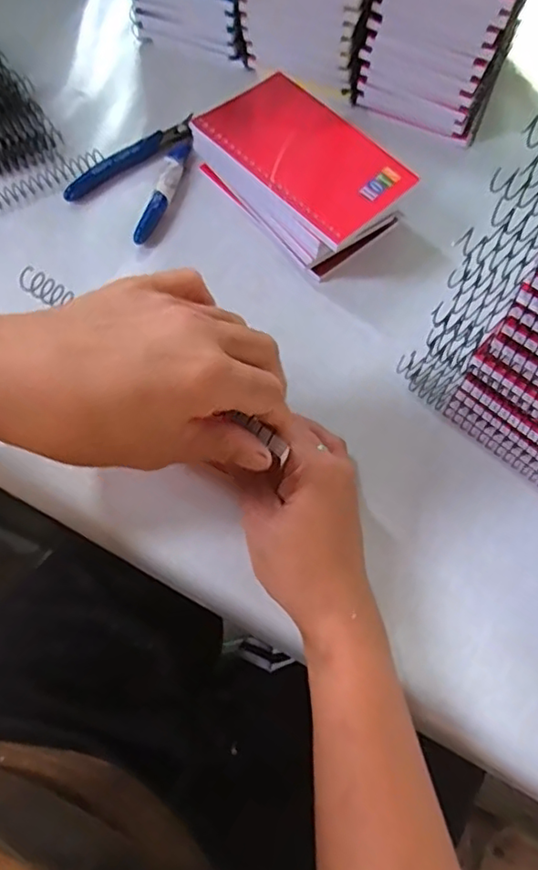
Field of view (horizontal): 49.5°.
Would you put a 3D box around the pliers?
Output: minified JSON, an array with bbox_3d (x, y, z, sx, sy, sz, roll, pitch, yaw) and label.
[{"bbox_3d":[-0.085,-0.191,0.425,0.070,0.010,0.108,34,71,12],"label":"pliers"}]

